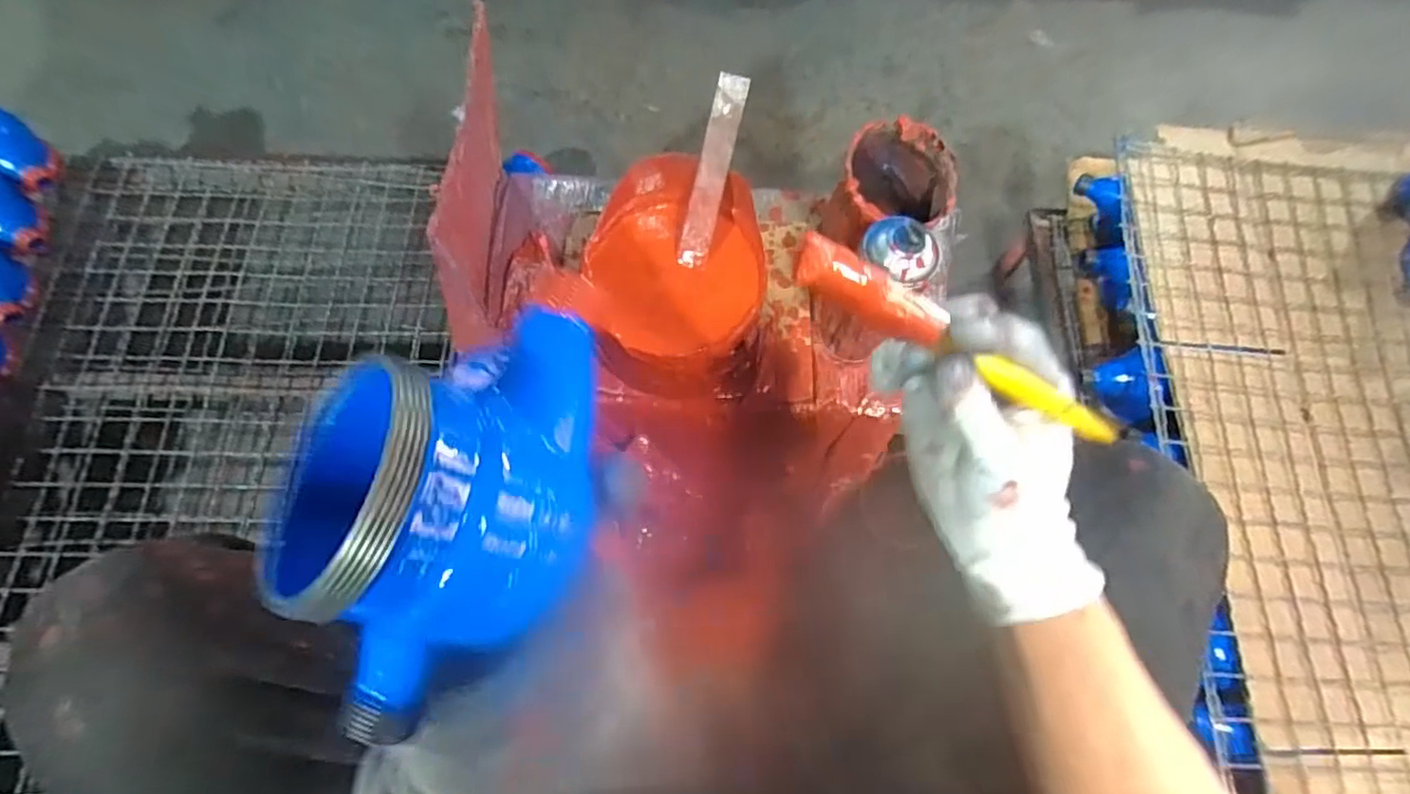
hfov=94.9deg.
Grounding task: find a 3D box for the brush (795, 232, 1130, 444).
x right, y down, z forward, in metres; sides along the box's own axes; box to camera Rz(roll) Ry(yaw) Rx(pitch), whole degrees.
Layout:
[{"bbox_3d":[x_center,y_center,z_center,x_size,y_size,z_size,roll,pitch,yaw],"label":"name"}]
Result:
[{"bbox_3d":[0.111,-0.018,0.274,0.172,0.016,0.016,27,69,-15],"label":"brush"}]

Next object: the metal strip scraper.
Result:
[{"bbox_3d":[0.006,-0.186,0.542,0.025,0.006,0.152,15,111,0],"label":"metal strip scraper"}]

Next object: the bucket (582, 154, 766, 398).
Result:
[{"bbox_3d":[-0.025,-0.100,0.583,0.151,0.118,0.173,-4,69,-4],"label":"bucket"}]

